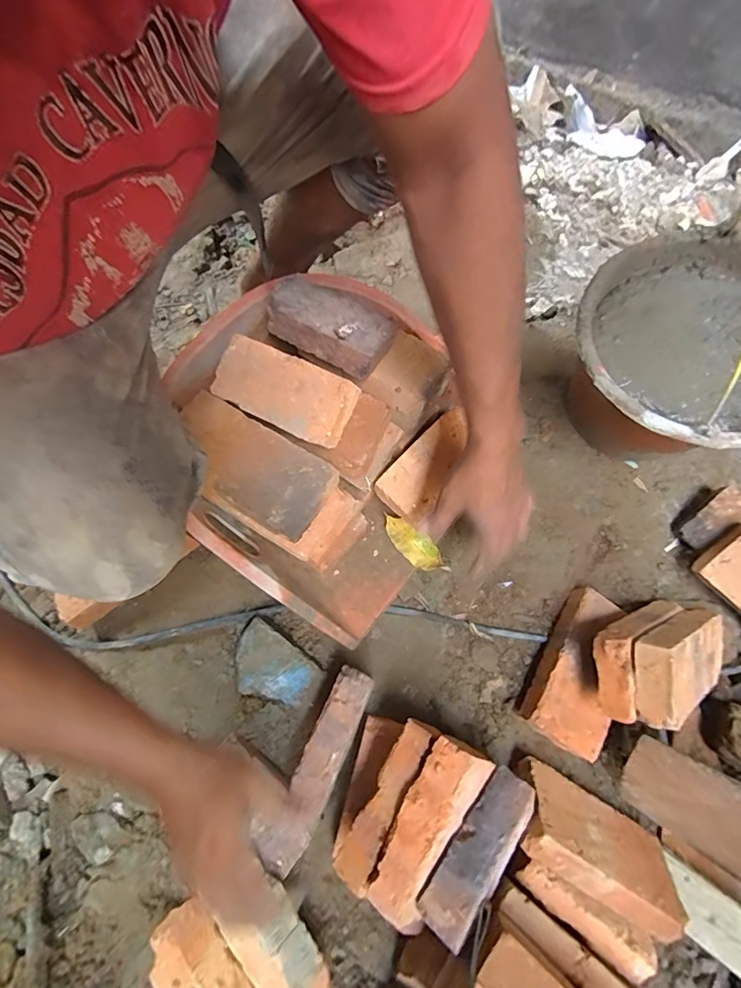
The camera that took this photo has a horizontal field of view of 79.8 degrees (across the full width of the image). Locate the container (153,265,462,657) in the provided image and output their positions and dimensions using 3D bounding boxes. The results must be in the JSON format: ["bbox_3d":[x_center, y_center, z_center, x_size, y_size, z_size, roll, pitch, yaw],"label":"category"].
[{"bbox_3d":[-0.063,-0.070,0.585,0.378,0.207,0.412,28,70,11],"label":"container"}]

